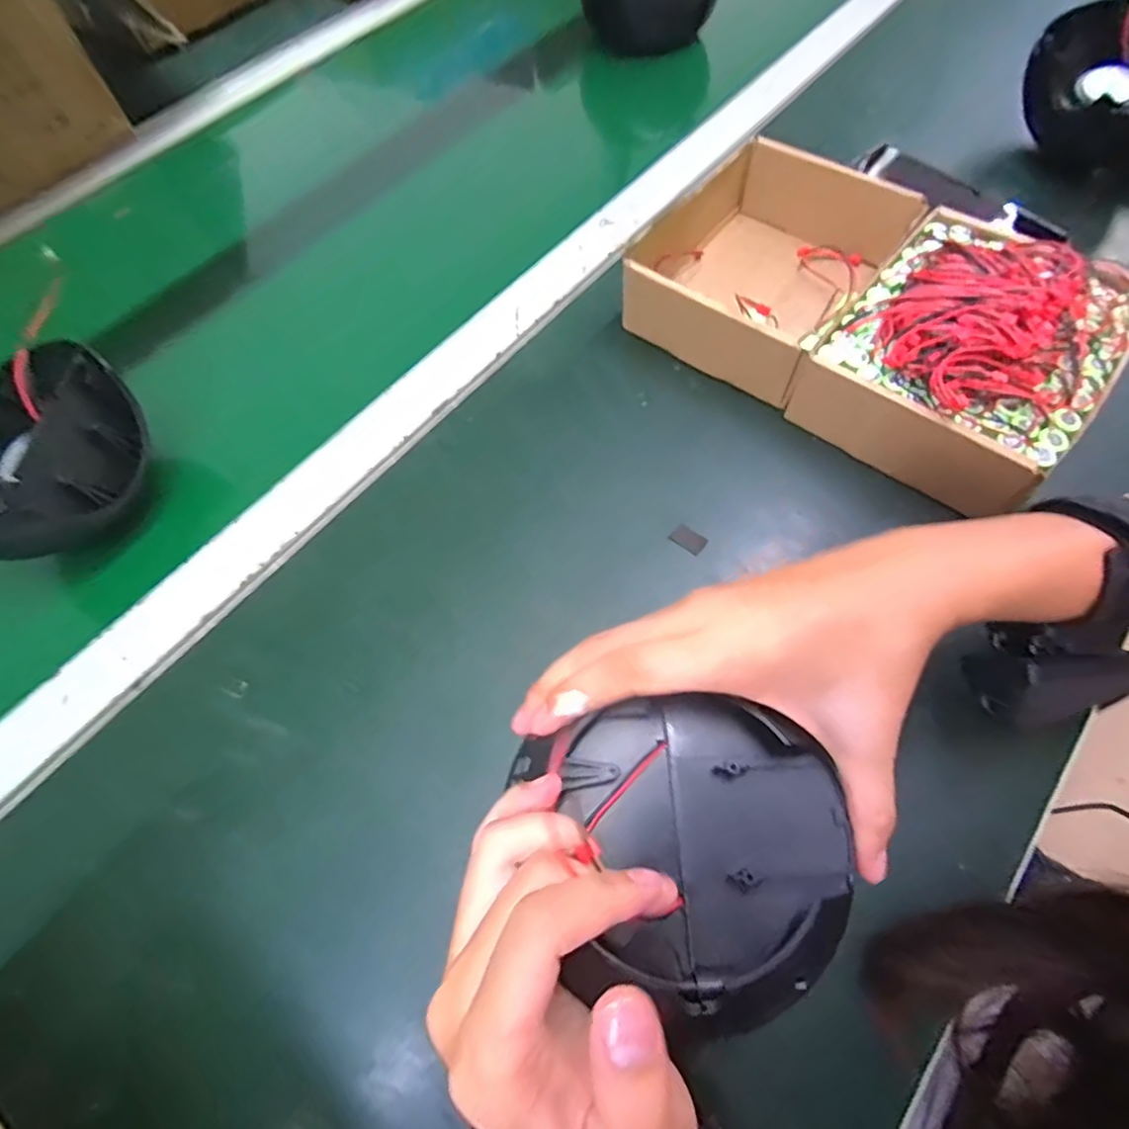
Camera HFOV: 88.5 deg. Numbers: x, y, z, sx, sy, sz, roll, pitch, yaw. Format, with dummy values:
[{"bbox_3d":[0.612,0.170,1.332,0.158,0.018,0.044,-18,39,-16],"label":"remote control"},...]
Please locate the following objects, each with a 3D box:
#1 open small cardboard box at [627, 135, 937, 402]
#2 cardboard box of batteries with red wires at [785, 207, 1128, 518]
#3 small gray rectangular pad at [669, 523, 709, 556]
[{"bbox_3d":[0.137,-0.205,0.398,0.134,0.051,0.167,37,72,18],"label":"open small cardboard box"},{"bbox_3d":[0.241,-0.130,0.349,0.142,0.069,0.164,37,72,18],"label":"cardboard box of batteries with red wires"},{"bbox_3d":[0.074,-0.015,0.344,0.020,0.004,0.012,36,72,18],"label":"small gray rectangular pad"}]

